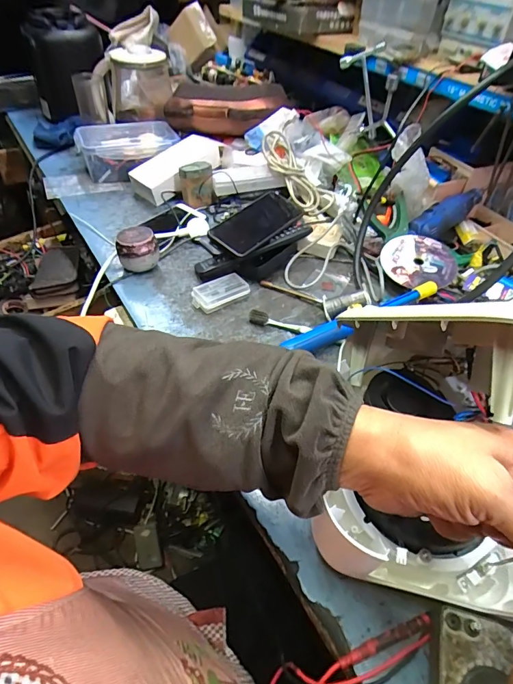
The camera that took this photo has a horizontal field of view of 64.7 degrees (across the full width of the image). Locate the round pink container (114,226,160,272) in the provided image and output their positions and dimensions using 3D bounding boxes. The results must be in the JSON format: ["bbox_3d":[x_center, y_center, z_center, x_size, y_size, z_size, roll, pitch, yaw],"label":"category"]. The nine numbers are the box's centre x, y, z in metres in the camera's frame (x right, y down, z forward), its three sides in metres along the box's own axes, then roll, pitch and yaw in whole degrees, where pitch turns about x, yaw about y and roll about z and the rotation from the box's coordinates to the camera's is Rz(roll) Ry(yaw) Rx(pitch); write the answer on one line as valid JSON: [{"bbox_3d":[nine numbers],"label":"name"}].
[{"bbox_3d":[-0.189,-0.144,0.649,0.062,0.065,0.052,-9,46,-14],"label":"round pink container"}]

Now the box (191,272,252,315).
[{"bbox_3d":[-0.055,-0.076,0.618,0.086,0.014,0.046,-28,76,-25],"label":"box"}]

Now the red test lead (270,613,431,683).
[{"bbox_3d":[0.066,0.294,0.356,0.084,0.188,0.055,5,35,-46],"label":"red test lead"}]

